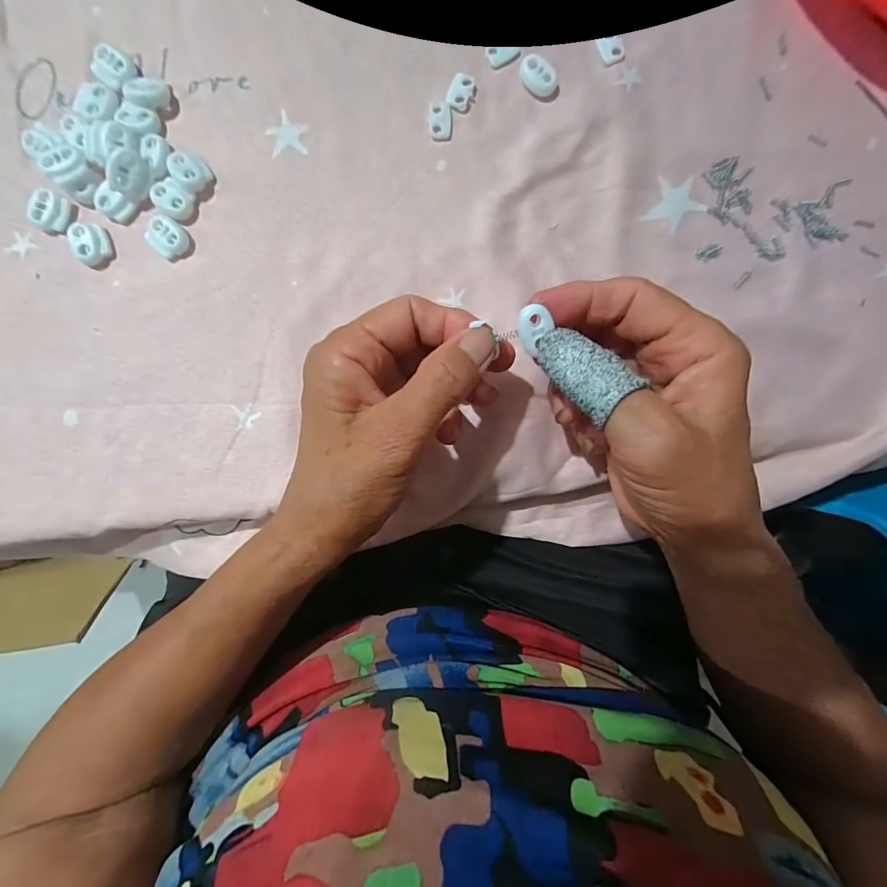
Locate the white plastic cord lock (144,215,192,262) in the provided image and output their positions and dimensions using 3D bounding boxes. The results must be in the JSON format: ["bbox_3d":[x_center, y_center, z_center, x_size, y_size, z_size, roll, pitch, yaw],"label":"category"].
[{"bbox_3d":[-0.152,-0.113,0.220,0.021,0.006,0.020,37,92,-3],"label":"white plastic cord lock"}]

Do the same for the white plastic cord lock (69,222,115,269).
[{"bbox_3d":[-0.191,-0.108,0.219,0.017,0.007,0.024,-19,94,0],"label":"white plastic cord lock"}]

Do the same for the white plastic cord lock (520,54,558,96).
[{"bbox_3d":[0.052,-0.202,0.220,0.022,0.006,0.013,42,92,-3],"label":"white plastic cord lock"}]

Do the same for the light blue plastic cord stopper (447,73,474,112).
[{"bbox_3d":[0.010,-0.195,0.221,0.012,0.004,0.018,20,93,-2],"label":"light blue plastic cord stopper"}]

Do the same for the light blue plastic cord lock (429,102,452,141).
[{"bbox_3d":[-0.001,-0.179,0.221,0.012,0.004,0.019,-1,93,-1],"label":"light blue plastic cord lock"}]

